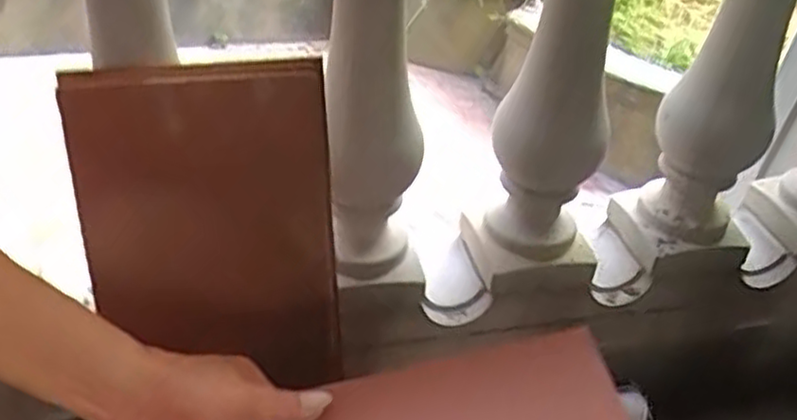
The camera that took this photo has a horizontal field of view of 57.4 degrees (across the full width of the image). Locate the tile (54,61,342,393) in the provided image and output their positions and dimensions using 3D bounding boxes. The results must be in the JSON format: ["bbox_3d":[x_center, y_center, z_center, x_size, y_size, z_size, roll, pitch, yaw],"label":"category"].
[{"bbox_3d":[-0.156,0.022,0.621,0.208,0.285,0.028,-8,16,-17],"label":"tile"}]

